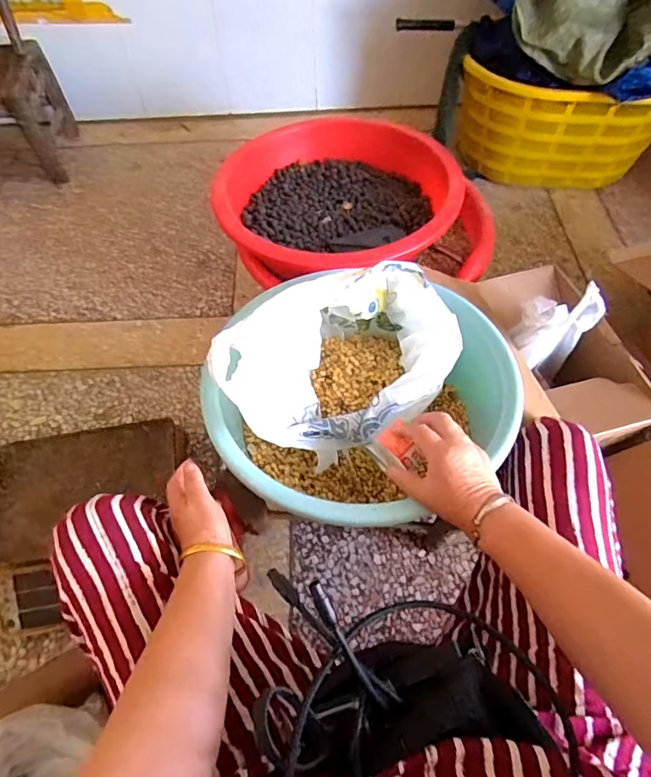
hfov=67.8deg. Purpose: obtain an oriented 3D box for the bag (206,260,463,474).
[{"bbox_3d":[0.029,-0.028,0.601,0.186,0.185,0.290,35,65,21],"label":"bag"}]

